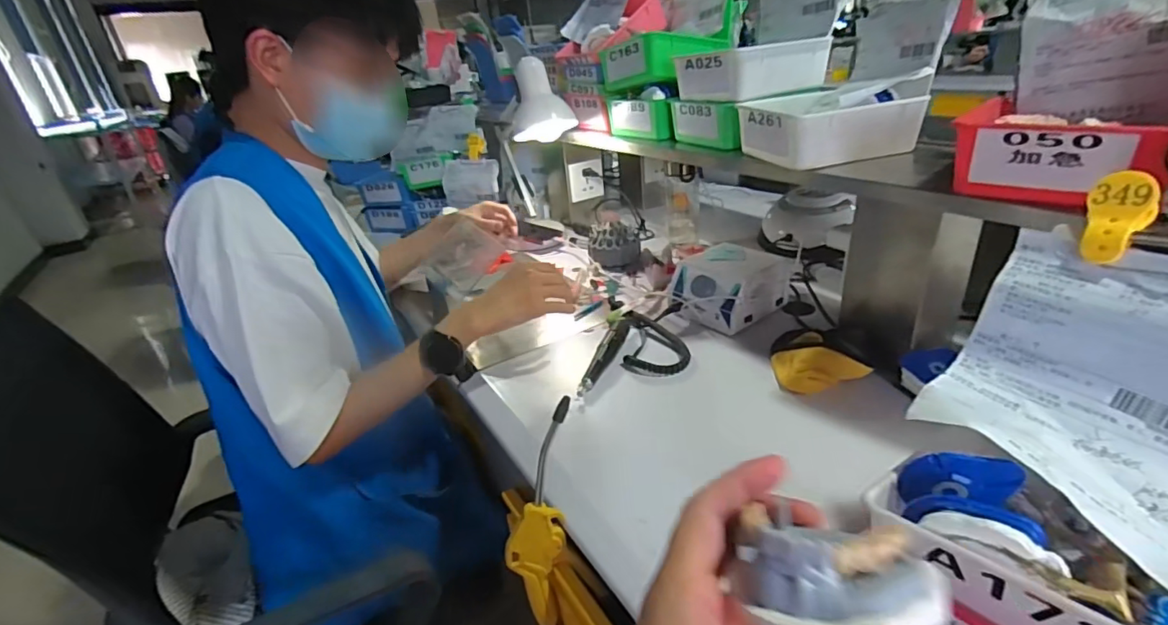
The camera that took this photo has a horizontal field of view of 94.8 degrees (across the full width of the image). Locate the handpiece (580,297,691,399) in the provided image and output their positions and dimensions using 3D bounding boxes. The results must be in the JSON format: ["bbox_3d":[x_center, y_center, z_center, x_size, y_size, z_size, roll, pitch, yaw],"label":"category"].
[{"bbox_3d":[0.082,0.036,0.760,0.130,0.023,0.250,1,28,13],"label":"handpiece"}]

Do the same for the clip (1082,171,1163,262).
[{"bbox_3d":[0.342,-0.060,0.346,0.033,0.062,0.017,20,-5,41],"label":"clip"}]

